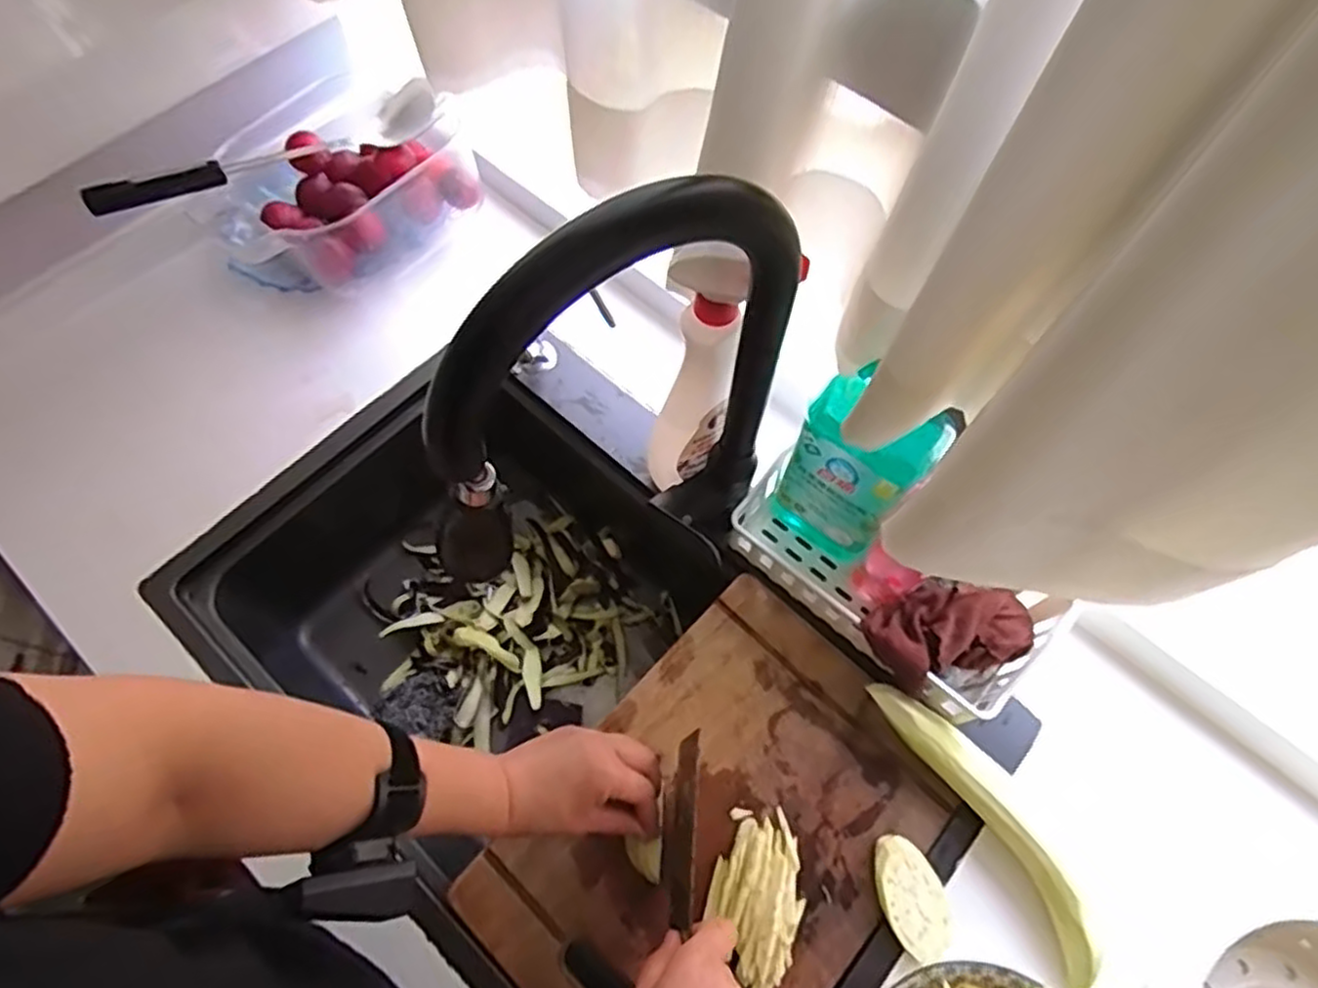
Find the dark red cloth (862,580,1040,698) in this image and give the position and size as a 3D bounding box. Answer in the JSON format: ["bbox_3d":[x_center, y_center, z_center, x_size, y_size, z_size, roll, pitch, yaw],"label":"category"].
[{"bbox_3d":[0.236,0.112,0.592,0.121,0.037,0.077,-18,68,-9],"label":"dark red cloth"}]

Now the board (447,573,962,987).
[{"bbox_3d":[0.051,0.273,0.579,0.258,0.018,0.354,42,72,15],"label":"board"}]

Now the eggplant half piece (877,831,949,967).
[{"bbox_3d":[0.196,0.310,0.556,0.051,0.014,0.085,-15,68,-8],"label":"eggplant half piece"}]

